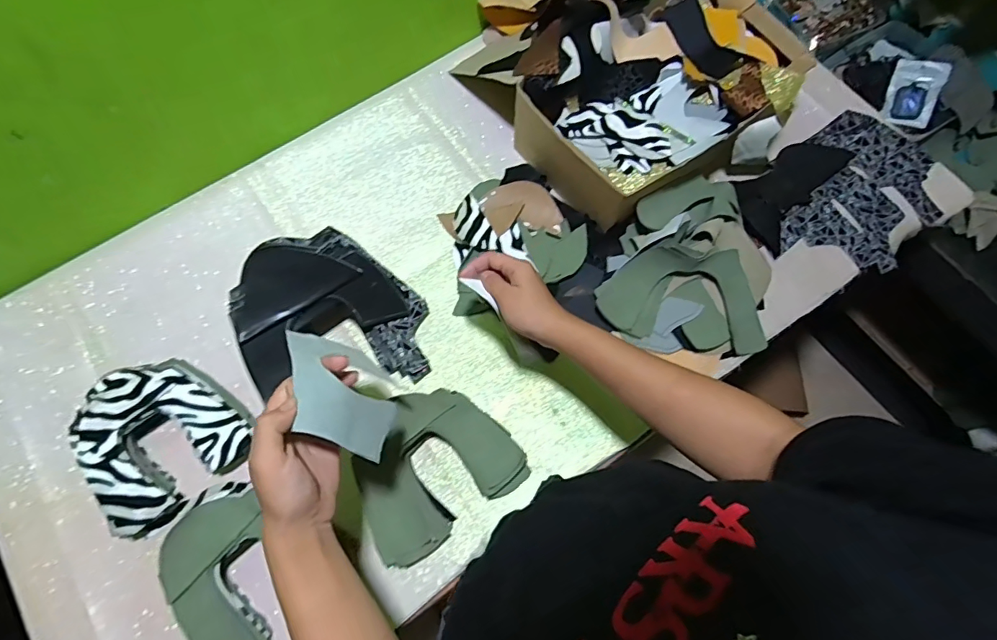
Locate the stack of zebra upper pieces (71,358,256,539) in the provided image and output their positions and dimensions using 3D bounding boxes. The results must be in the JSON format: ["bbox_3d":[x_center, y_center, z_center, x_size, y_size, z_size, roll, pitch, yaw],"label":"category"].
[{"bbox_3d":[-0.370,0.127,0.535,0.163,0.066,0.146,-36,74,-11],"label":"stack of zebra upper pieces"}]

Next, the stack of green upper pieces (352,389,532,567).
[{"bbox_3d":[-0.074,0.156,0.528,0.178,0.059,0.145,-34,73,-11],"label":"stack of green upper pieces"}]

